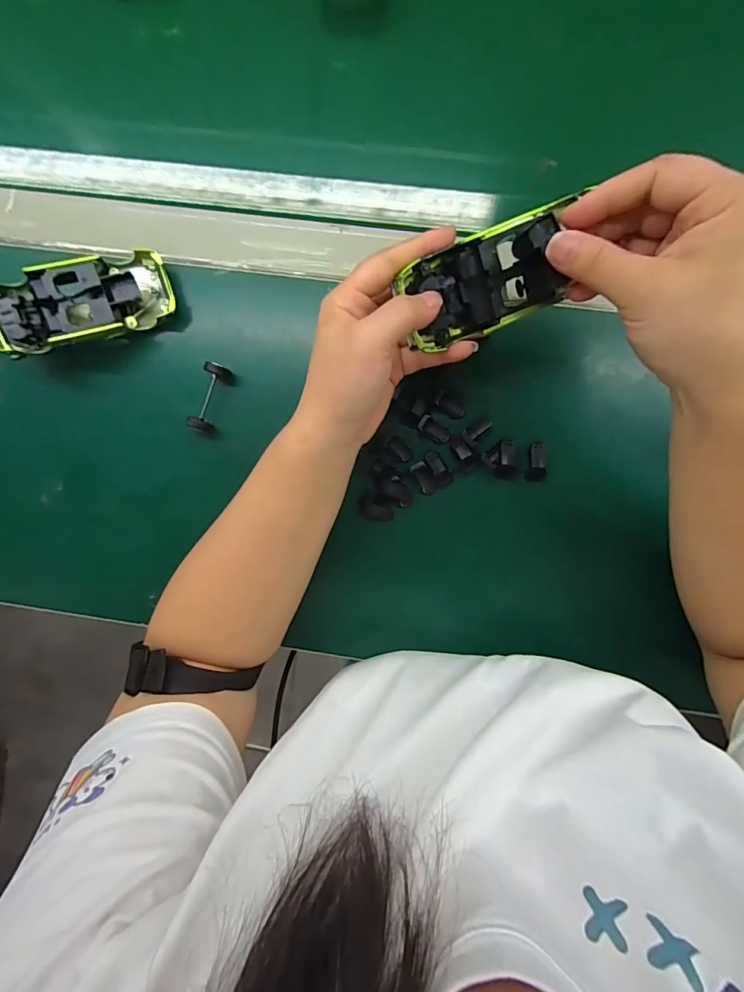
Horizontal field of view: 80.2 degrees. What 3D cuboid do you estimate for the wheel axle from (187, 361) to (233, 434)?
[{"bbox_3d":[-0.128,-0.077,0.350,0.015,0.021,0.054,20,95,1],"label":"wheel axle"}]

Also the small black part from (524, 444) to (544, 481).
[{"bbox_3d":[0.126,-0.026,0.340,0.013,0.004,0.031,6,95,3],"label":"small black part"}]

